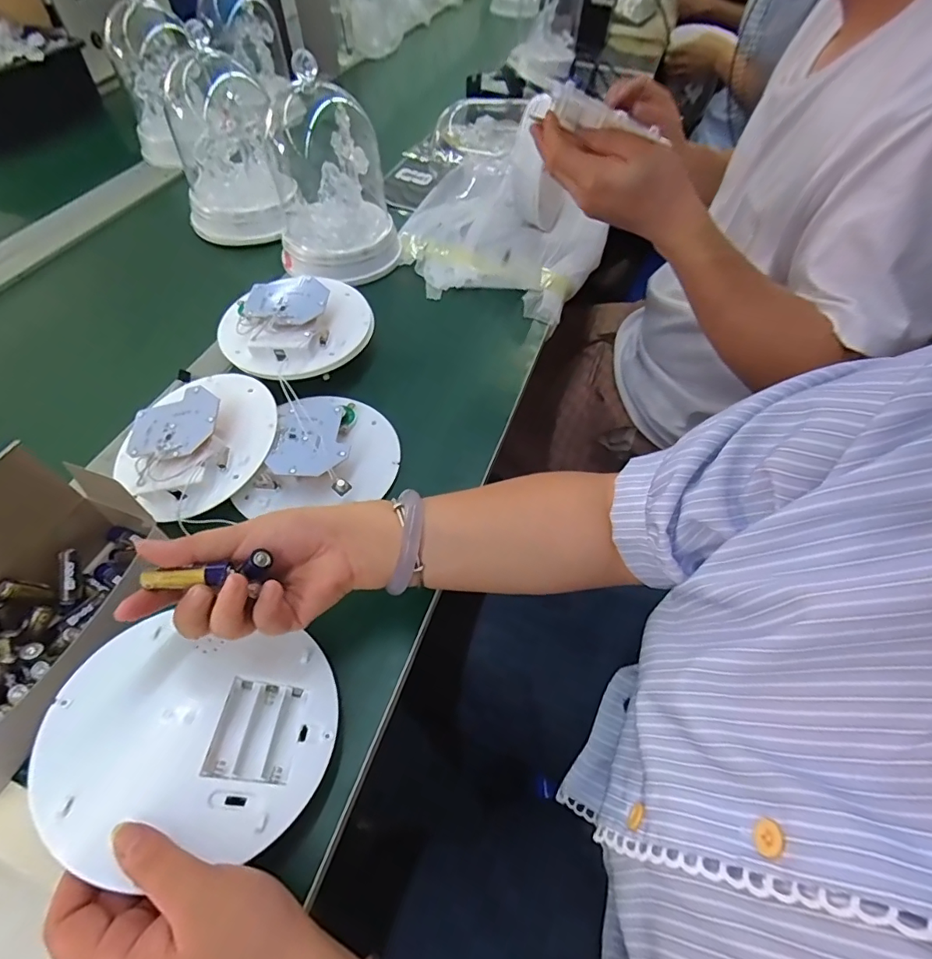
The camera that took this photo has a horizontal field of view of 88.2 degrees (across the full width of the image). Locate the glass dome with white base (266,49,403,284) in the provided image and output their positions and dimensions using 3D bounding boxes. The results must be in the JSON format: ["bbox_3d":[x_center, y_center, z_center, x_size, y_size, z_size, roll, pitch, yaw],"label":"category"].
[{"bbox_3d":[-0.165,-0.366,0.586,0.147,0.181,0.170,-12,56,-10],"label":"glass dome with white base"}]

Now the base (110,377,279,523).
[{"bbox_3d":[-0.240,-0.038,0.426,0.136,0.046,0.147,30,59,18],"label":"base"}]

